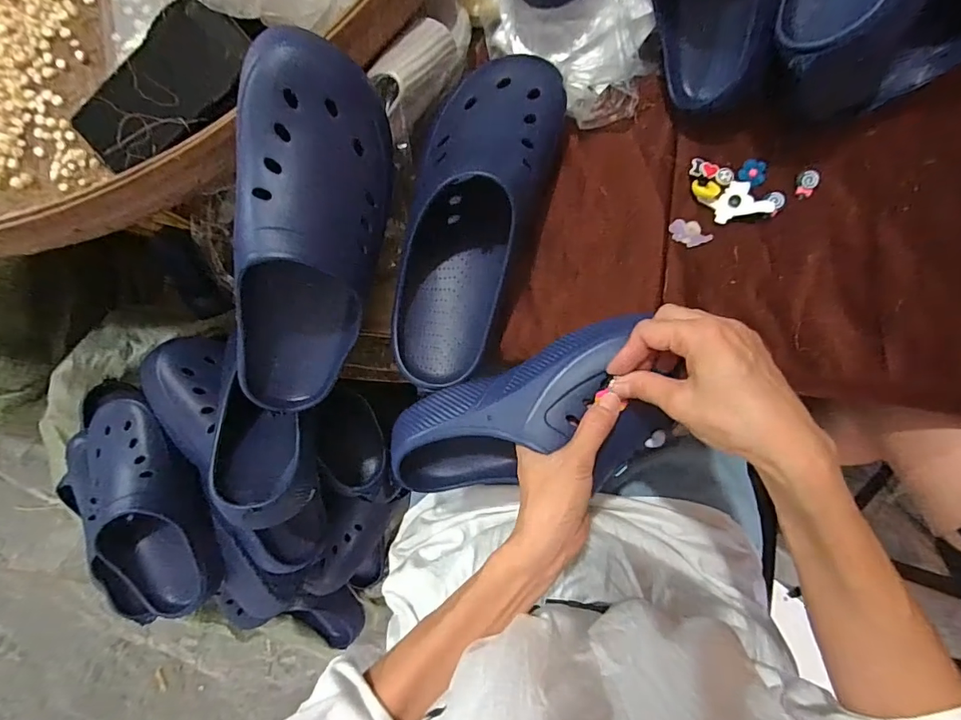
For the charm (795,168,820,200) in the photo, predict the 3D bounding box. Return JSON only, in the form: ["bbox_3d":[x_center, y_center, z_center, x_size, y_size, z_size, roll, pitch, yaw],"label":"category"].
[{"bbox_3d":[0.295,-0.159,0.430,0.016,0.005,0.025,18,88,6],"label":"charm"}]

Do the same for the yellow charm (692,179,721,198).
[{"bbox_3d":[0.209,-0.158,0.442,0.024,0.004,0.018,2,86,6],"label":"yellow charm"}]

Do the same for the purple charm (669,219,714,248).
[{"bbox_3d":[0.193,-0.117,0.440,0.038,0.004,0.023,27,89,7],"label":"purple charm"}]

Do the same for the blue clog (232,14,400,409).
[{"bbox_3d":[-0.139,-0.085,0.383,0.098,0.094,0.286,19,118,3],"label":"blue clog"}]

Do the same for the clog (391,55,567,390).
[{"bbox_3d":[-0.011,-0.124,0.407,0.108,0.088,0.298,18,85,6],"label":"clog"}]

